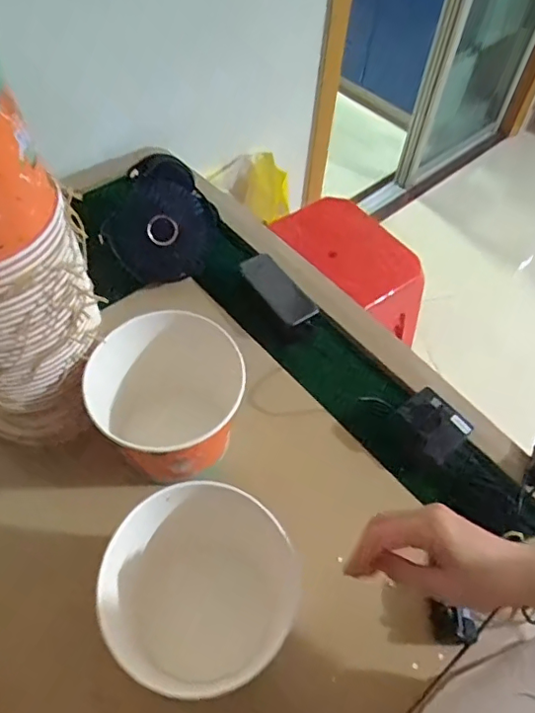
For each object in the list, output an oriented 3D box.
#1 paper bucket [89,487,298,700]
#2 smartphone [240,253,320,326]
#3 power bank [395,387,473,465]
[{"bbox_3d":[-0.063,0.214,0.516,0.163,0.138,0.144,-20,59,-16],"label":"paper bucket"},{"bbox_3d":[0.016,-0.097,0.773,0.067,0.009,0.132,-22,61,-37],"label":"smartphone"},{"bbox_3d":[0.202,0.080,0.666,0.060,0.018,0.079,-31,62,-22],"label":"power bank"}]

